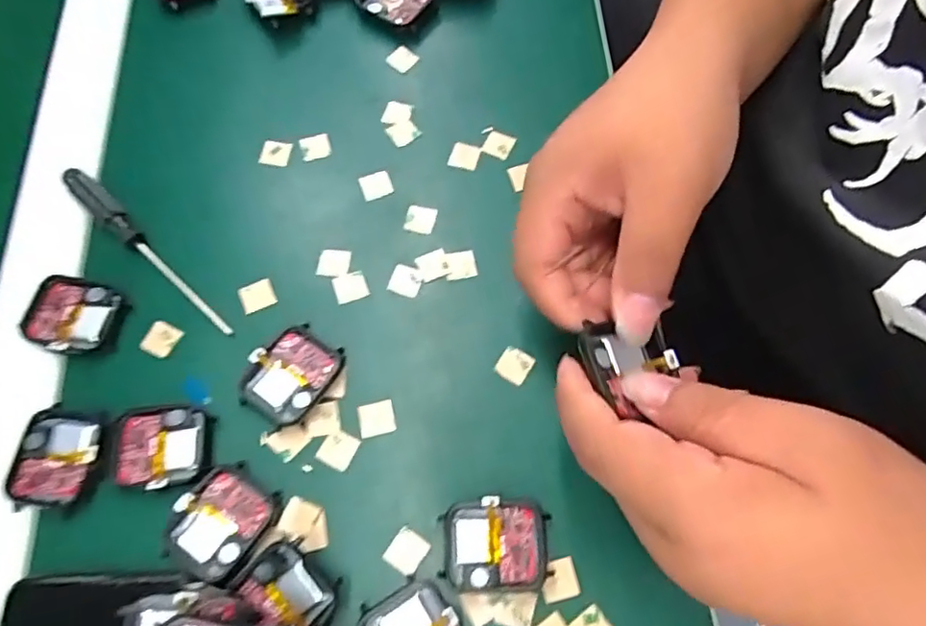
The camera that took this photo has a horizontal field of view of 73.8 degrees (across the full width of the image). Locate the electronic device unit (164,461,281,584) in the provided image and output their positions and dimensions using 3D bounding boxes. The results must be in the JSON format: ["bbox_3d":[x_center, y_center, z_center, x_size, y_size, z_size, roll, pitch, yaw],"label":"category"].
[{"bbox_3d":[-0.107,0.092,0.271,0.037,0.009,0.045,35,73,14],"label":"electronic device unit"}]

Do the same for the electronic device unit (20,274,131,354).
[{"bbox_3d":[-0.195,0.002,0.309,0.043,0.010,0.038,14,69,7],"label":"electronic device unit"}]

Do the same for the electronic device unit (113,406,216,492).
[{"bbox_3d":[-0.138,0.061,0.284,0.042,0.008,0.037,-3,68,0],"label":"electronic device unit"}]

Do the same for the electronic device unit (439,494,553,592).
[{"bbox_3d":[0.014,0.100,0.268,0.045,0.012,0.037,-3,68,0],"label":"electronic device unit"}]

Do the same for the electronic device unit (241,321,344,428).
[{"bbox_3d":[-0.083,0.030,0.297,0.037,0.011,0.046,32,72,13],"label":"electronic device unit"}]

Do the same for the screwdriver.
[{"bbox_3d":[-0.165,-0.034,0.321,0.128,0.016,0.013,39,74,15],"label":"screwdriver"}]

